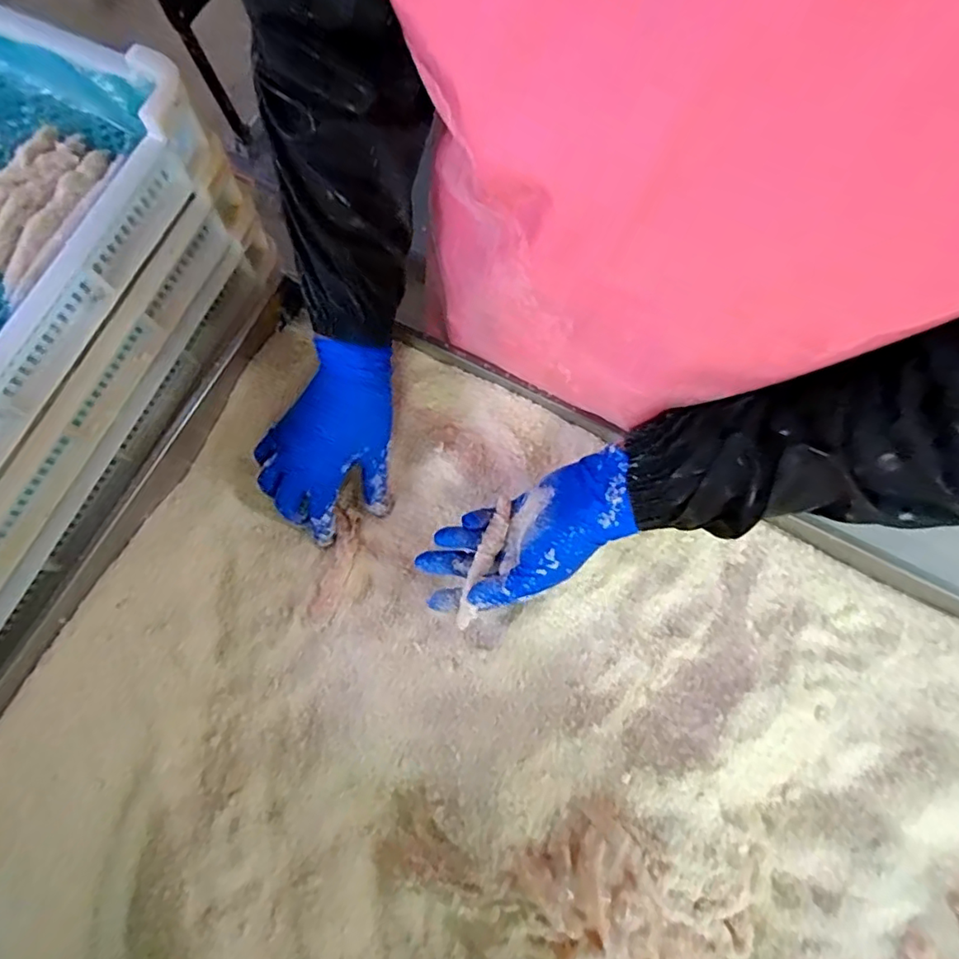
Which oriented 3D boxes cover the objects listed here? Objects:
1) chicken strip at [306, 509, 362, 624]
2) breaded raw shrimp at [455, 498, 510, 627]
[{"bbox_3d":[-0.124,0.074,0.492,0.024,0.009,0.096,14,72,3],"label":"chicken strip"},{"bbox_3d":[0.004,0.065,0.447,0.014,0.017,0.108,20,85,5],"label":"breaded raw shrimp"}]

